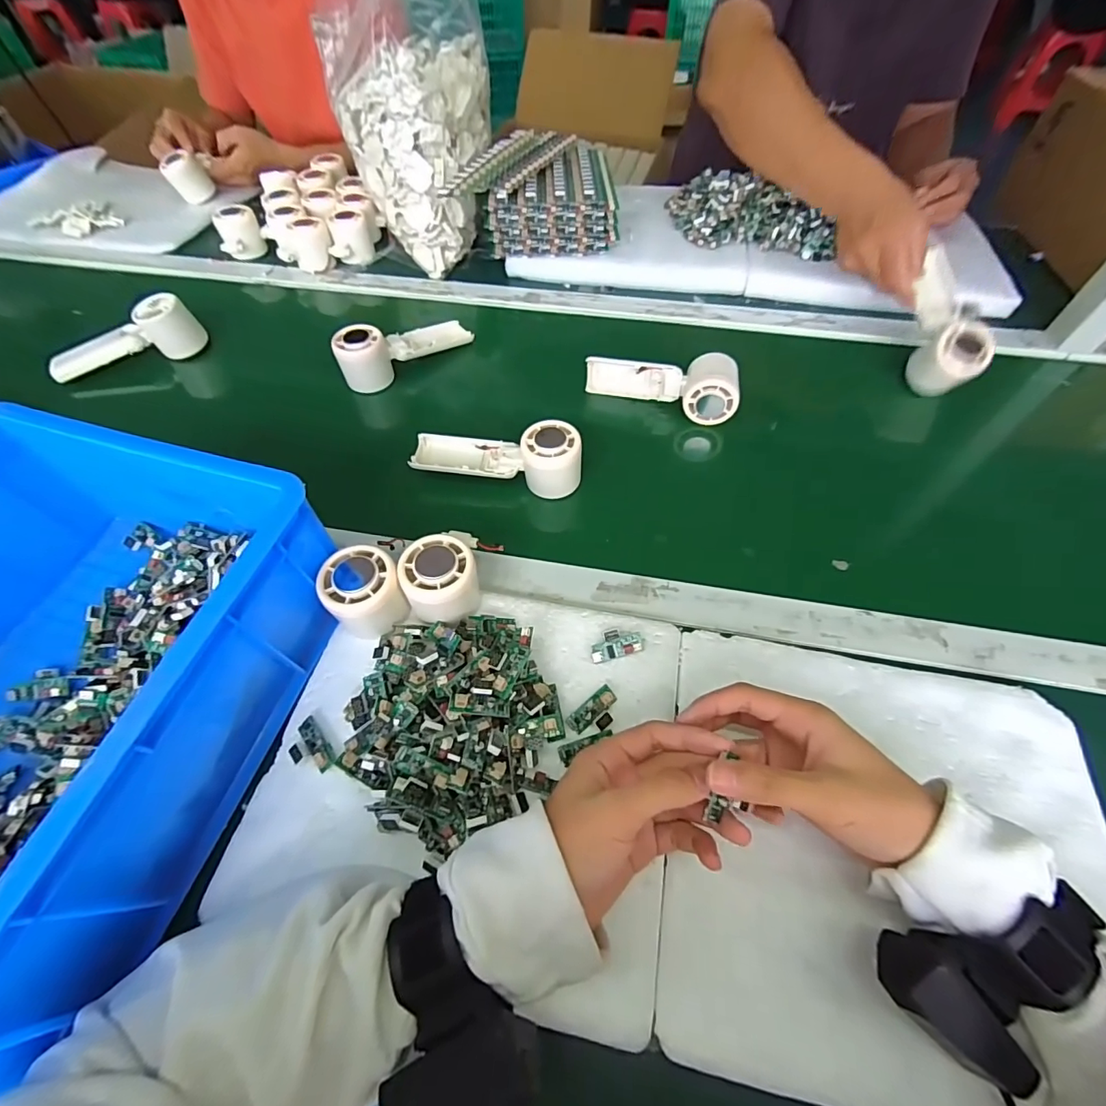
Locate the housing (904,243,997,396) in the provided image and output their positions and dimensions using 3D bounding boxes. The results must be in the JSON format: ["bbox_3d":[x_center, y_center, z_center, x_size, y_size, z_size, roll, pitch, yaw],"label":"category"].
[{"bbox_3d":[0.437,-0.262,0.547,0.049,0.065,0.169,6,78,4],"label":"housing"}]

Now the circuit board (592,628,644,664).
[{"bbox_3d":[0.049,0.069,0.374,0.040,0.011,0.021,-11,60,-6],"label":"circuit board"}]

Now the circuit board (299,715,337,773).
[{"bbox_3d":[-0.164,0.131,0.339,0.013,0.005,0.039,-36,65,-19],"label":"circuit board"}]

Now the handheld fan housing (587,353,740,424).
[{"bbox_3d":[0.117,-0.183,0.538,0.161,0.055,0.054,8,60,5],"label":"handheld fan housing"}]

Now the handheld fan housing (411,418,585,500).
[{"bbox_3d":[-0.054,-0.097,0.476,0.163,0.048,0.054,6,59,4],"label":"handheld fan housing"}]

